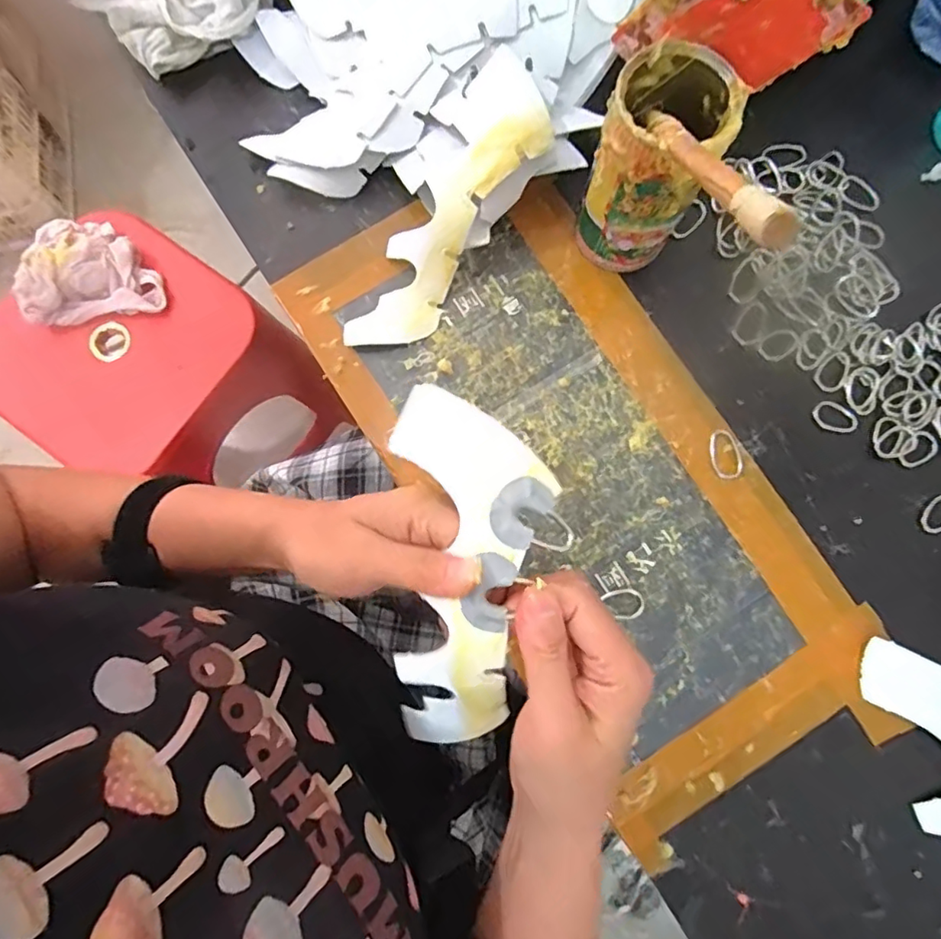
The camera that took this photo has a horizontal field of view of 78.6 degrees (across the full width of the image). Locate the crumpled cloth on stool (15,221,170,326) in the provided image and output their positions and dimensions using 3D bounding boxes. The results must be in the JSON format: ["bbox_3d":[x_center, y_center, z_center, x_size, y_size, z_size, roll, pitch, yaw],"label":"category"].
[{"bbox_3d":[-0.453,-0.236,0.672,0.153,0.044,0.117,-15,80,-2],"label":"crumpled cloth on stool"}]

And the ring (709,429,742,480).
[{"bbox_3d":[0.169,-0.010,0.383,0.018,0.004,0.033,-16,80,-4],"label":"ring"}]

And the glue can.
[{"bbox_3d":[0.107,-0.181,0.354,0.063,0.125,0.064,0,80,-1],"label":"glue can"}]

